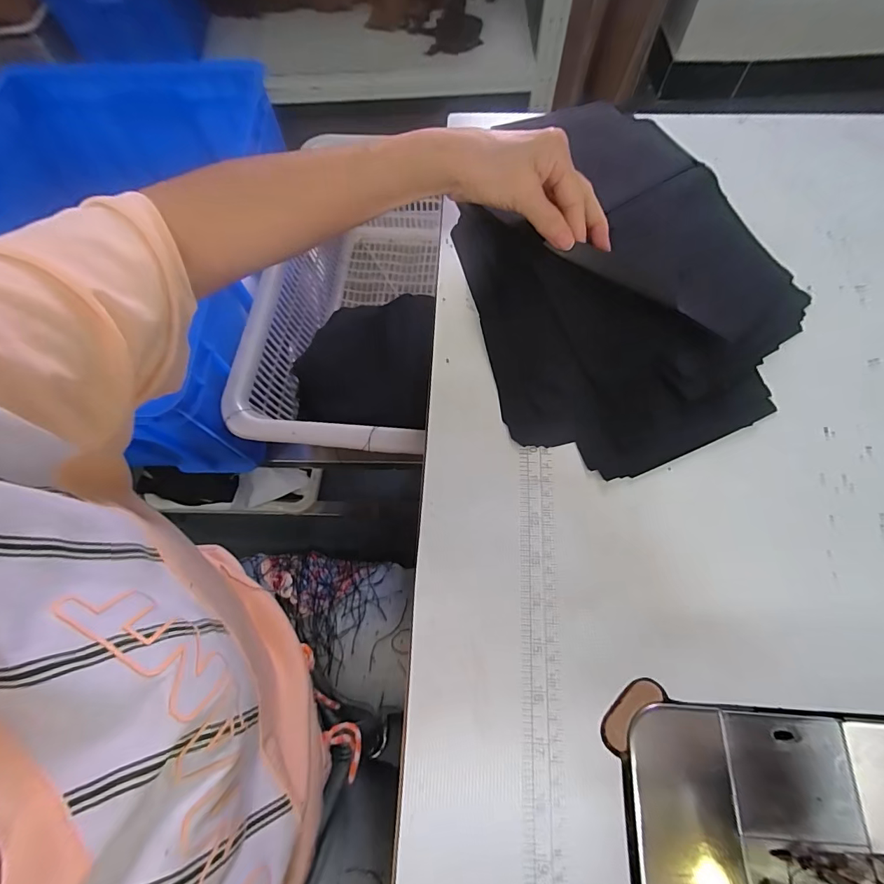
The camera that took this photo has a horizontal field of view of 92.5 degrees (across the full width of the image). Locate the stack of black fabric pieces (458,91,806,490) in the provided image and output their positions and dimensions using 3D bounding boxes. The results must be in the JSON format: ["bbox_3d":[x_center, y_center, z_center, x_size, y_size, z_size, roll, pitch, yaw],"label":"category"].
[{"bbox_3d":[0.138,-0.146,0.340,0.238,0.031,0.330,-15,70,-4],"label":"stack of black fabric pieces"}]

